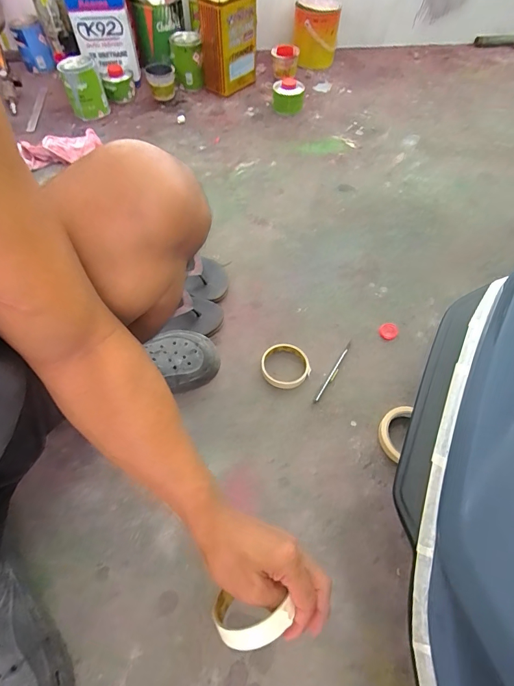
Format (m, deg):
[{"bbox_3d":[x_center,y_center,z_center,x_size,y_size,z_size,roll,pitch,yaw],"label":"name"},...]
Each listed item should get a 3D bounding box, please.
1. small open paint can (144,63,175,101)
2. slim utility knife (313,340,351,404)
[{"bbox_3d":[-0.310,-0.839,1.212,0.094,0.071,0.093,-10,58,-7],"label":"small open paint can"},{"bbox_3d":[0.141,0.052,0.684,0.011,0.007,0.149,28,61,16],"label":"slim utility knife"}]

